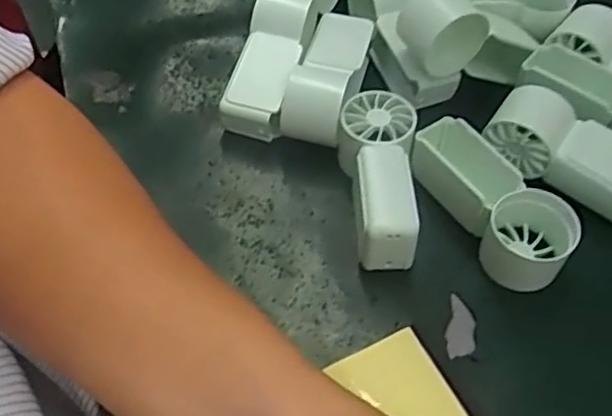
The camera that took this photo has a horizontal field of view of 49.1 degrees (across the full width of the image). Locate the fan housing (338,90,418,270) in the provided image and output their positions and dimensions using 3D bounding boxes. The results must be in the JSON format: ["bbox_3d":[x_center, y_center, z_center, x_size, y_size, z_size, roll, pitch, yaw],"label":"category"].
[{"bbox_3d":[0.034,-0.014,0.338,0.037,0.034,0.089,5,55,0],"label":"fan housing"}]

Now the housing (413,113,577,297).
[{"bbox_3d":[0.092,-0.004,0.334,0.047,0.033,0.093,-39,83,-26],"label":"housing"}]

